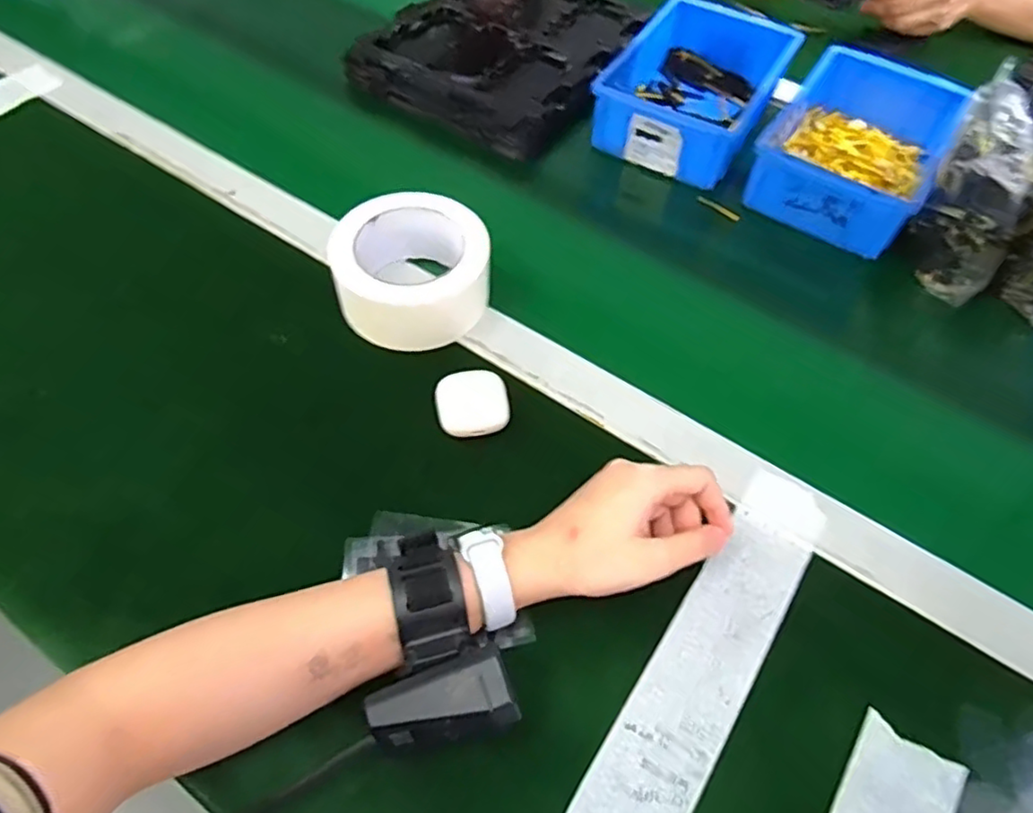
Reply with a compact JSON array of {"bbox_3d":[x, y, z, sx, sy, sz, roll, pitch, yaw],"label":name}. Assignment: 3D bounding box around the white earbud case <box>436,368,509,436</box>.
[{"bbox_3d":[-0.030,-0.001,0.444,0.047,0.018,0.044,-8,59,-9],"label":"white earbud case"}]

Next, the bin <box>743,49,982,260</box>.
[{"bbox_3d":[0.310,-0.238,0.592,0.136,0.054,0.210,34,62,17],"label":"bin"}]

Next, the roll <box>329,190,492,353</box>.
[{"bbox_3d":[-0.079,-0.102,0.477,0.107,0.056,0.104,2,58,-3],"label":"roll"}]

